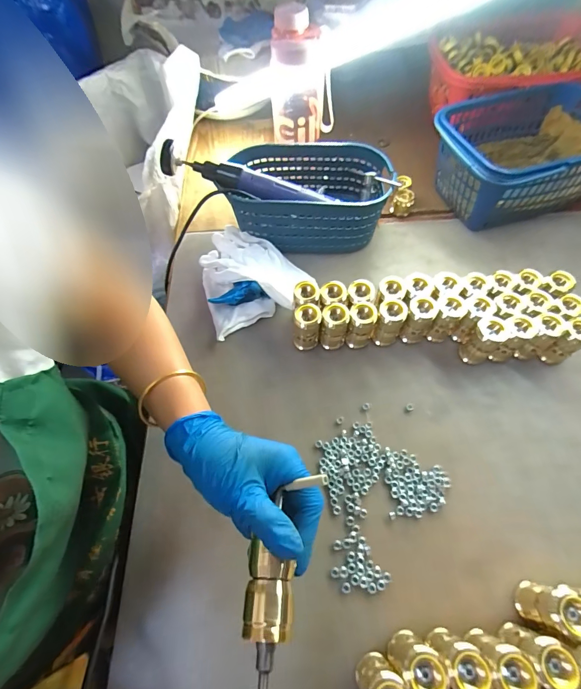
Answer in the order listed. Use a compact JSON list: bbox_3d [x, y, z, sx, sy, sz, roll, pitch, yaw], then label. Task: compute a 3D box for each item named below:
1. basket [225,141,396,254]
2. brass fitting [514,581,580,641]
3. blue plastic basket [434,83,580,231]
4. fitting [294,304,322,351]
[{"bbox_3d":[0.031,-0.220,0.531,0.216,0.087,0.142,1,61,2],"label":"basket"},{"bbox_3d":[0.220,0.221,0.296,0.028,0.061,0.031,19,63,11],"label":"brass fitting"},{"bbox_3d":[0.346,-0.277,0.534,0.255,0.119,0.182,-10,61,-4],"label":"blue plastic basket"},{"bbox_3d":[0.021,-0.019,0.434,0.030,0.062,0.030,8,62,6],"label":"fitting"}]

